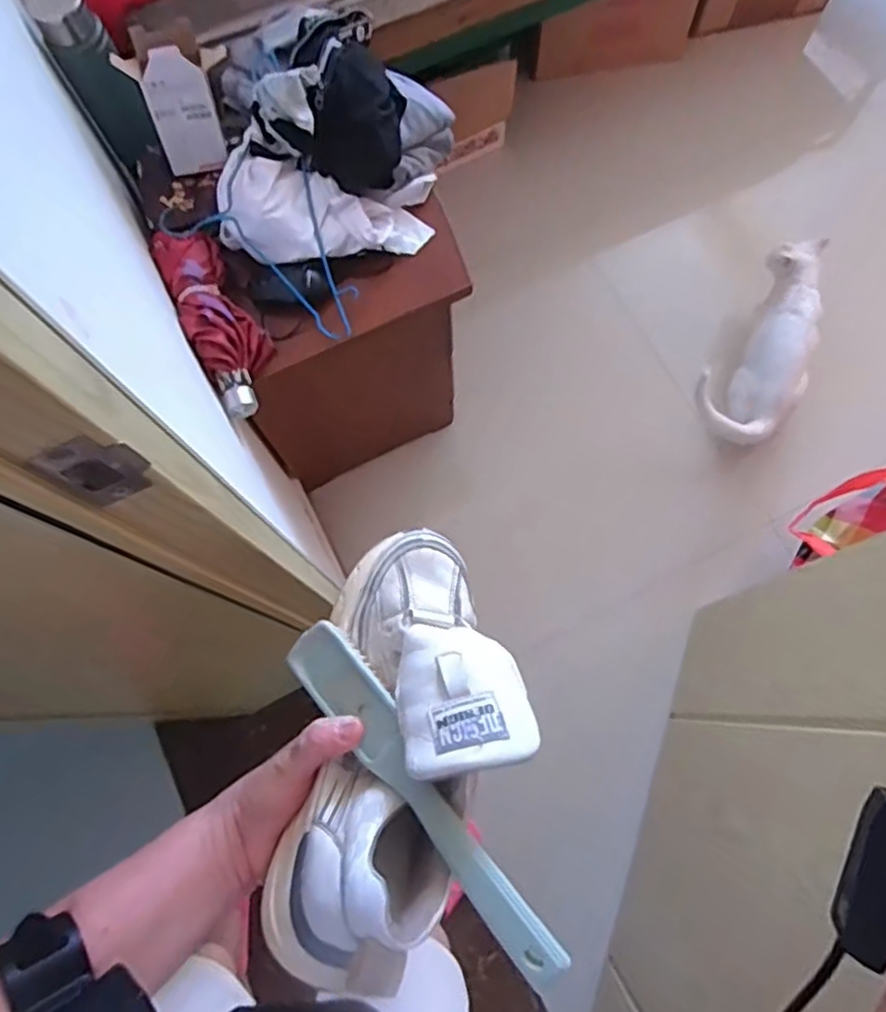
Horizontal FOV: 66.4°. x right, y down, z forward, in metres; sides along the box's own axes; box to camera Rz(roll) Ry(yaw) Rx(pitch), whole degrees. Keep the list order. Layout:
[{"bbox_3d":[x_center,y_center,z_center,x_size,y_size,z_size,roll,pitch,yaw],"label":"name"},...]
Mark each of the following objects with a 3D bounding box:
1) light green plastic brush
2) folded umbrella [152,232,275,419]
[{"bbox_3d":[-0.015,0.157,0.381,0.037,0.021,0.224,-38,61,-13],"label":"light green plastic brush"},{"bbox_3d":[-0.292,-0.245,0.881,0.086,0.067,0.251,-28,75,-10],"label":"folded umbrella"}]

